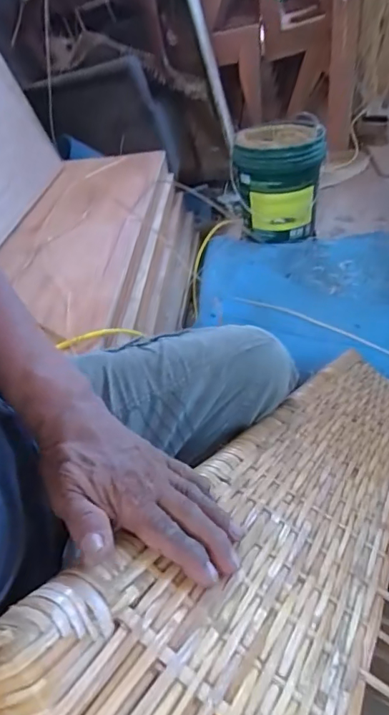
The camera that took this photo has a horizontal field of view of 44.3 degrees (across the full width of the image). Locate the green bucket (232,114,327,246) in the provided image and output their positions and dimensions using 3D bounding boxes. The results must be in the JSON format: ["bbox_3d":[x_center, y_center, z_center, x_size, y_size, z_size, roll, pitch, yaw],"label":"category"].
[{"bbox_3d":[0.285,-0.606,1.645,0.275,0.323,0.286,0,40,9],"label":"green bucket"}]

